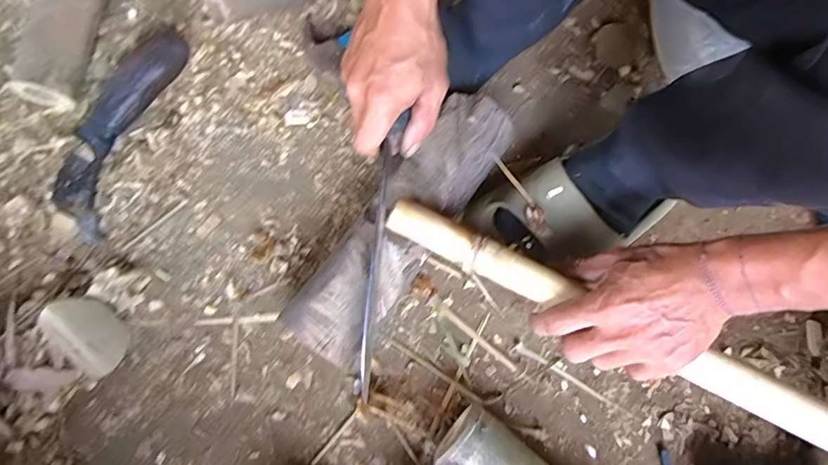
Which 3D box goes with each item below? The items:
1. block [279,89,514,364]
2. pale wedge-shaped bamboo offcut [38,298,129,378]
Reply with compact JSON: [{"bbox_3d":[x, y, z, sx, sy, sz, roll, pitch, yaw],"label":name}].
[{"bbox_3d":[-0.007,-0.010,0.435,0.068,0.062,0.267,34,76,8],"label":"block"},{"bbox_3d":[-0.284,0.088,0.418,0.072,0.012,0.046,50,60,-9],"label":"pale wedge-shaped bamboo offcut"}]

